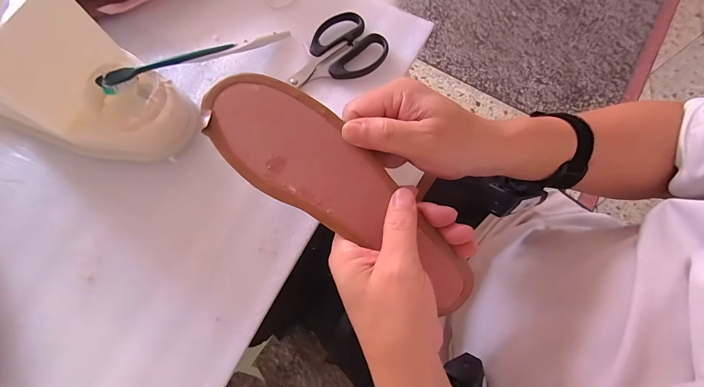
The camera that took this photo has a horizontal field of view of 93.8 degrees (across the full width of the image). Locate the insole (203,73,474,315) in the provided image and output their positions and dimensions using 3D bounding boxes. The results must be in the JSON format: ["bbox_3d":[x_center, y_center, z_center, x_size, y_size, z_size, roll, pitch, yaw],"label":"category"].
[{"bbox_3d":[-0.004,-0.001,0.248,0.241,0.020,0.074,38,75,-2],"label":"insole"}]

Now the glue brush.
[{"bbox_3d":[-0.145,-0.134,0.324,0.184,0.012,0.011,-29,74,-25],"label":"glue brush"}]

